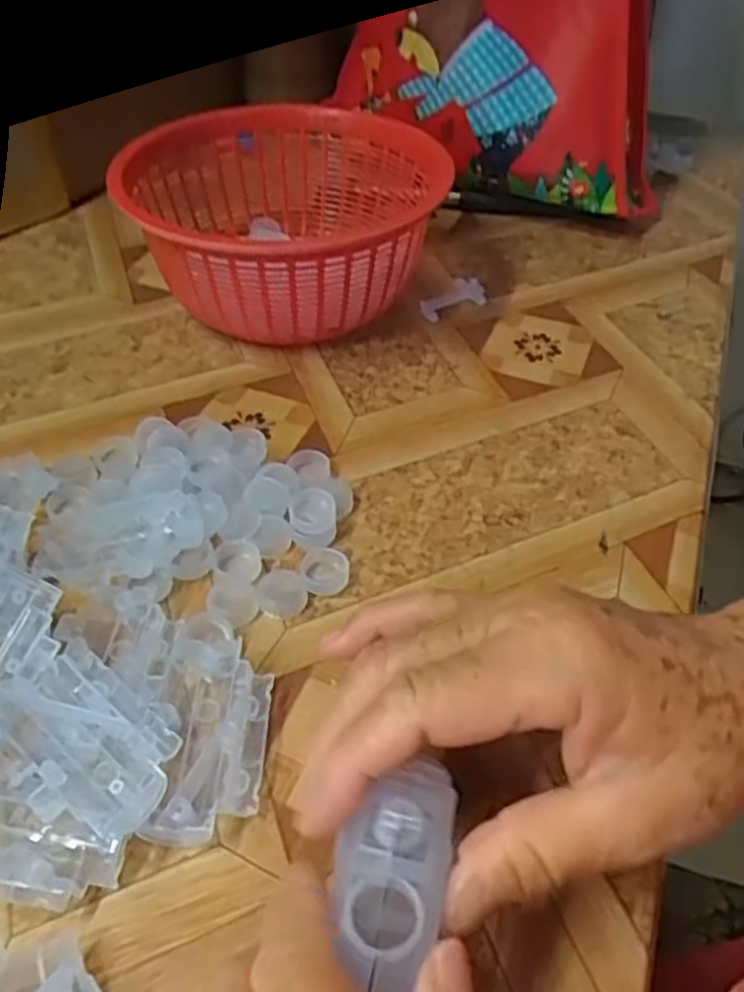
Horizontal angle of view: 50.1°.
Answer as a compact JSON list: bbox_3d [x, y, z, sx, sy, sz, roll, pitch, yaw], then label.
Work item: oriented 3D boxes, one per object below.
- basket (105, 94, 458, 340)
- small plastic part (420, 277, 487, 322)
[{"bbox_3d":[-0.050,-0.163,0.487,0.173,0.082,0.197,10,44,8],"label":"basket"},{"bbox_3d":[0.052,-0.122,0.494,0.027,0.007,0.051,31,50,27],"label":"small plastic part"}]

